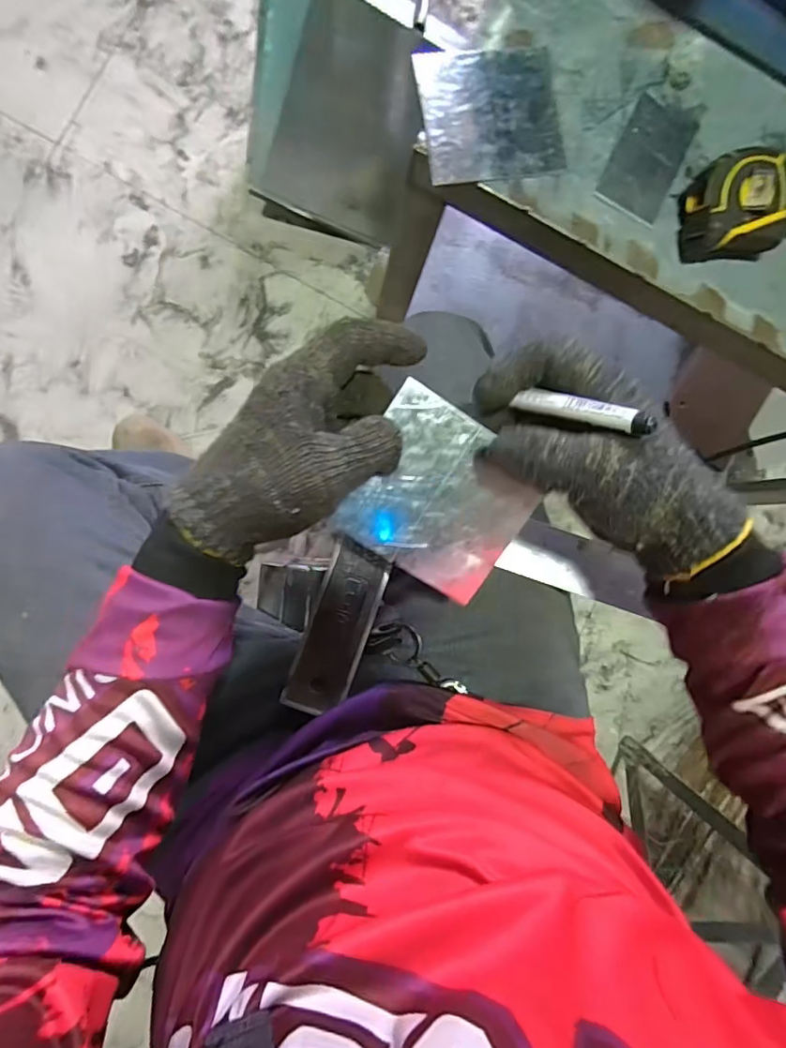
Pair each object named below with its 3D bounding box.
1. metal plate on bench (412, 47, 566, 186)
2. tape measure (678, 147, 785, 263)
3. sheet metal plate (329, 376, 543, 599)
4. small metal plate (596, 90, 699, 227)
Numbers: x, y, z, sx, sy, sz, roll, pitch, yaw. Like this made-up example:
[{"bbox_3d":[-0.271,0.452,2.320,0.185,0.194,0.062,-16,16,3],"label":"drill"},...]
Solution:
[{"bbox_3d":[0.075,-0.317,0.403,0.107,0.005,0.099,-10,91,-8],"label":"metal plate on bench"},{"bbox_3d":[0.267,-0.246,0.408,0.073,0.043,0.067,-7,91,-7],"label":"tape measure"},{"bbox_3d":[0.030,-0.016,0.320,0.102,0.005,0.099,29,101,-9],"label":"sheet metal plate"},{"bbox_3d":[0.207,-0.296,0.423,0.054,0.004,0.099,26,87,-4],"label":"small metal plate"}]

